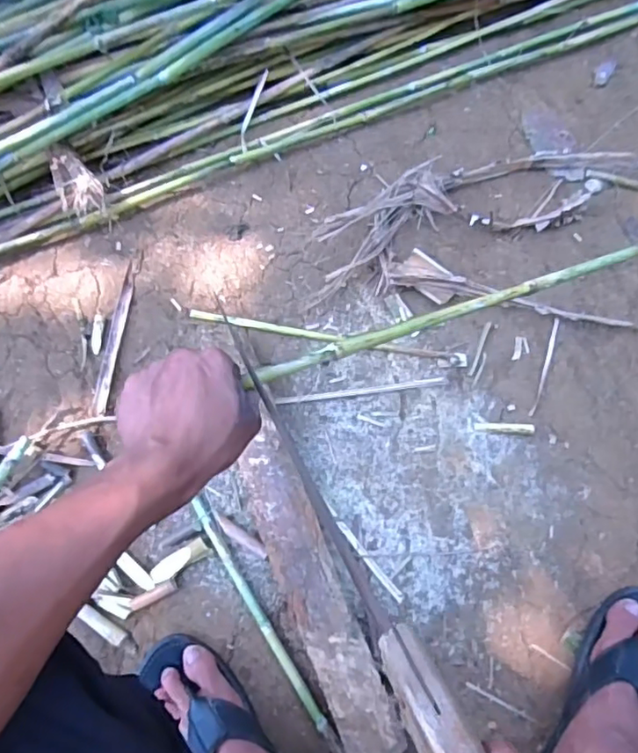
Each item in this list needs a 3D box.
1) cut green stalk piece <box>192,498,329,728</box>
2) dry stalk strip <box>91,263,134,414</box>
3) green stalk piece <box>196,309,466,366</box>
[{"bbox_3d":[-0.072,0.257,0.648,0.014,0.011,0.277,-31,72,-10],"label":"cut green stalk piece"},{"bbox_3d":[-0.274,-0.054,0.778,0.019,0.004,0.211,4,70,3],"label":"dry stalk strip"},{"bbox_3d":[0.010,-0.052,0.773,0.373,0.008,0.017,10,70,5],"label":"green stalk piece"}]

